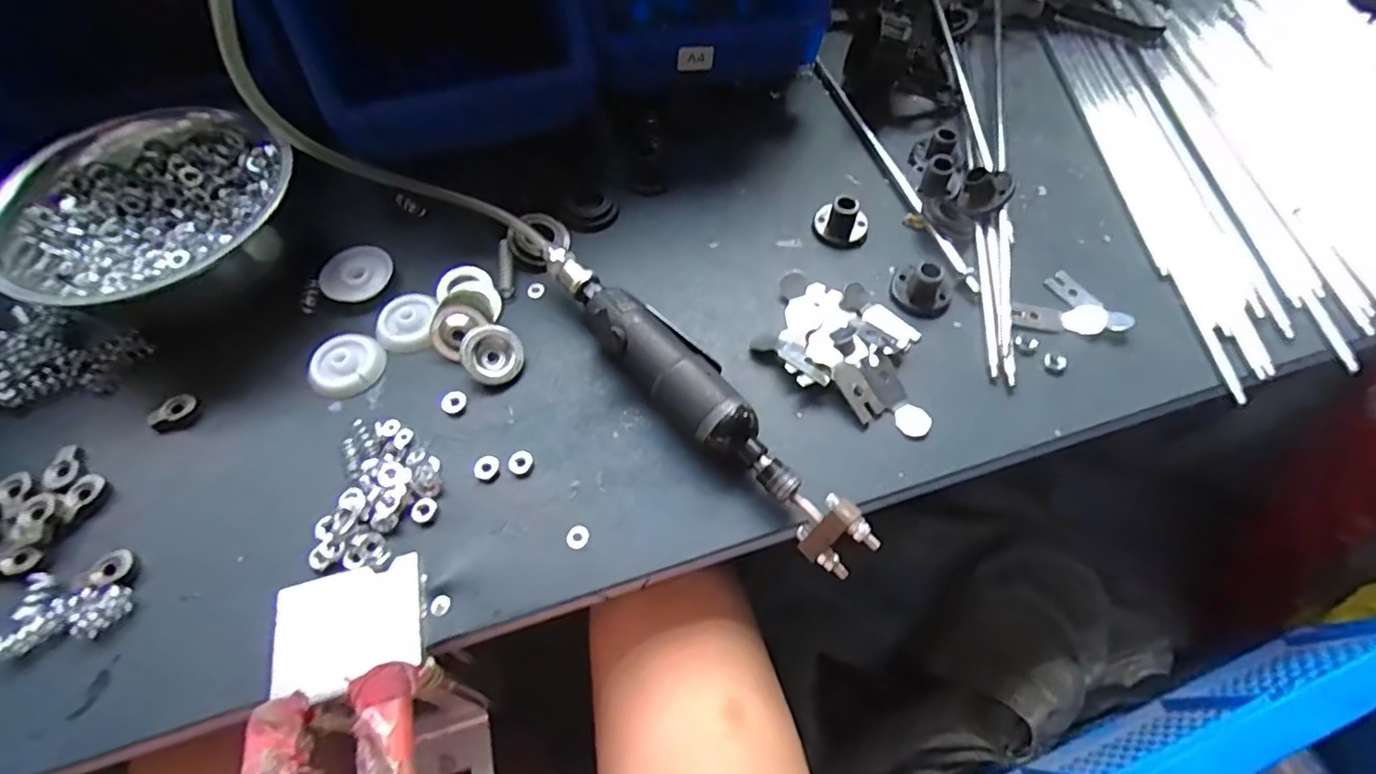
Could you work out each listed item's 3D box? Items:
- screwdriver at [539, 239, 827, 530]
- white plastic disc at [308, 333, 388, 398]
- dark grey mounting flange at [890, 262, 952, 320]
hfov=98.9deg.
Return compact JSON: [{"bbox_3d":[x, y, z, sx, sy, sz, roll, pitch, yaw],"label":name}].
[{"bbox_3d":[-0.009,-0.013,0.380,0.053,0.045,0.253,-40,68,-20],"label":"screwdriver"},{"bbox_3d":[-0.231,-0.016,0.398,0.041,0.016,0.048,22,63,11],"label":"white plastic disc"},{"bbox_3d":[0.171,-0.073,0.423,0.043,0.024,0.035,25,64,13],"label":"dark grey mounting flange"}]

